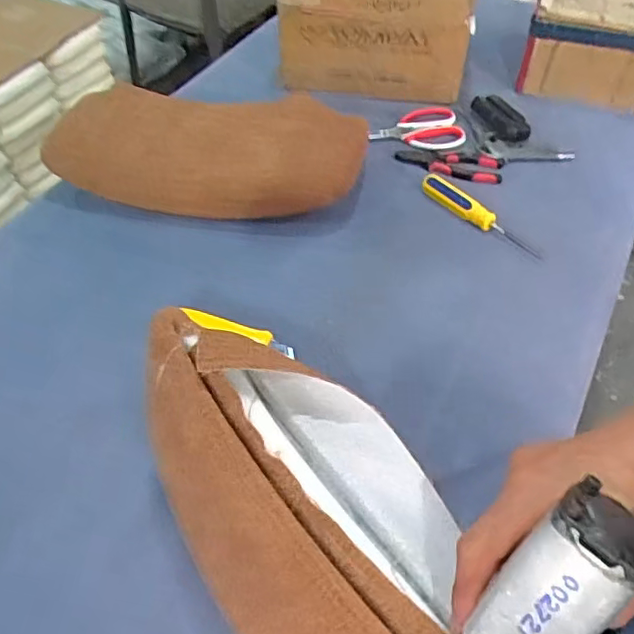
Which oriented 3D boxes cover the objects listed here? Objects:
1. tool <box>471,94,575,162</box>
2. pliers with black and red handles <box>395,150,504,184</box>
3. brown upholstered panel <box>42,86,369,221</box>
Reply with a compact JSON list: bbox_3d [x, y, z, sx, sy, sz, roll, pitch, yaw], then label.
[{"bbox_3d":[0.306,-0.289,0.900,0.115,0.021,0.153,-6,50,-3],"label":"tool"},{"bbox_3d":[0.190,-0.220,0.861,0.151,0.012,0.057,10,51,9],"label":"pliers with black and red handles"},{"bbox_3d":[-0.151,-0.239,0.846,0.433,0.071,0.223,7,50,7],"label":"brown upholstered panel"}]

